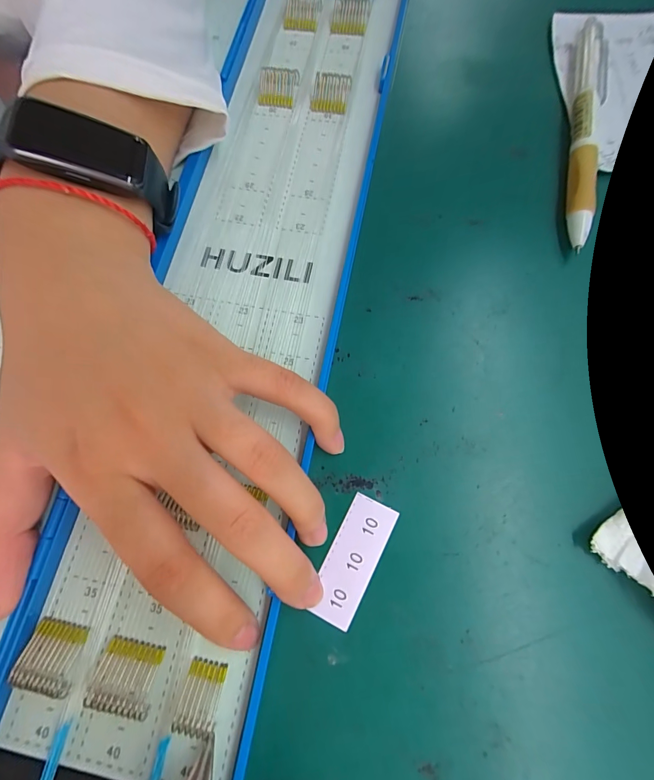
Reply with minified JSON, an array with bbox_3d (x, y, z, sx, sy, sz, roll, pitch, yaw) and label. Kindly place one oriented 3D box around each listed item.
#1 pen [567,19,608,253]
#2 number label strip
[{"bbox_3d":[0.129,-0.131,0.181,0.015,0.011,0.141,12,75,8],"label":"pen"},{"bbox_3d":[0.010,0.064,0.137,0.018,0.004,0.045,26,77,11],"label":"number label strip"}]

